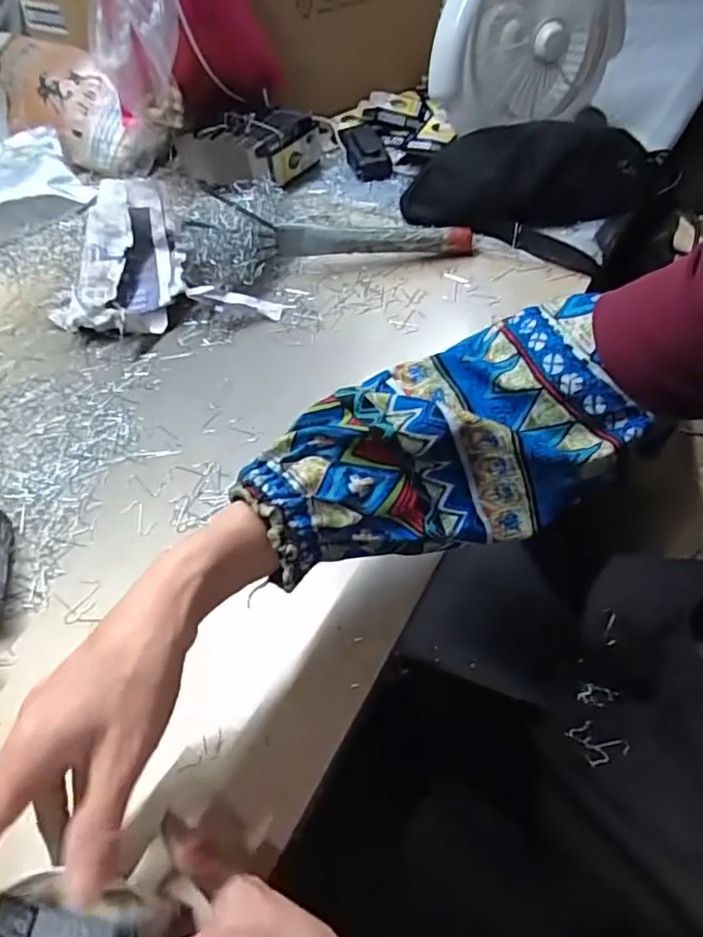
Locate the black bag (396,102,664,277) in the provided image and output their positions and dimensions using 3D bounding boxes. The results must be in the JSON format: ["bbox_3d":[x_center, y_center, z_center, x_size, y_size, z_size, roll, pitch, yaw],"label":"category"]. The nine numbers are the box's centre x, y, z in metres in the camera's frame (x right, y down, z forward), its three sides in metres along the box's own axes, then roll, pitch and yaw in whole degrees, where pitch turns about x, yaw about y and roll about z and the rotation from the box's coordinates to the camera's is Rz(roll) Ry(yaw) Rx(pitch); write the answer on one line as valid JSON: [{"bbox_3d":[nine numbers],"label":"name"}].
[{"bbox_3d":[0.187,-0.309,0.643,0.259,0.086,0.135,16,56,19],"label":"black bag"}]

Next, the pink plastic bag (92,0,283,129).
[{"bbox_3d":[-0.209,-0.567,0.679,0.194,0.315,0.252,-10,52,-1],"label":"pink plastic bag"}]

